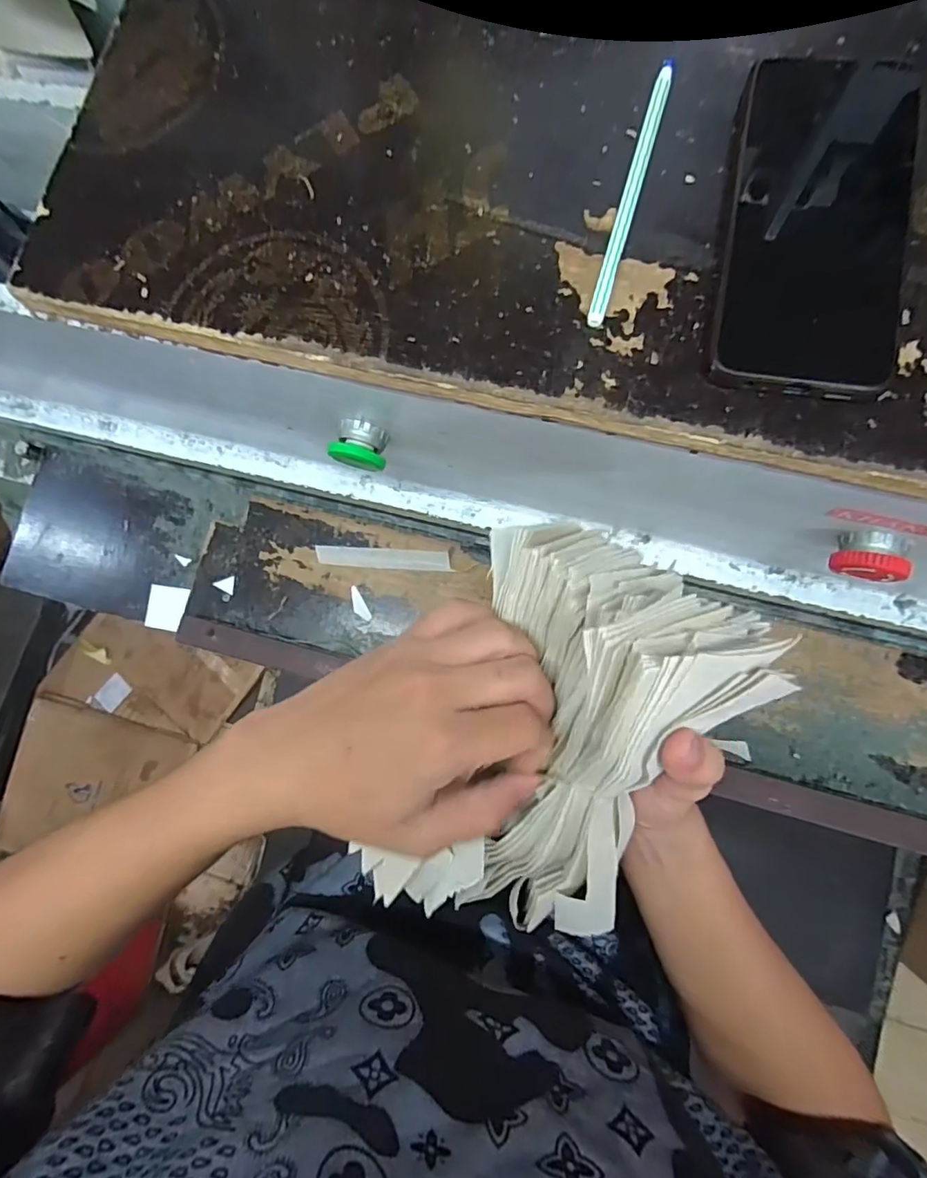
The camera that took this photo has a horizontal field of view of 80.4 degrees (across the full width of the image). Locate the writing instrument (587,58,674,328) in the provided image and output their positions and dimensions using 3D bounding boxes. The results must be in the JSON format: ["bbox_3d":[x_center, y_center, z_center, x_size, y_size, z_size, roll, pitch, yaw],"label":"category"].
[{"bbox_3d":[0.081,-0.191,0.265,0.009,0.006,0.141,16,87,8],"label":"writing instrument"}]

